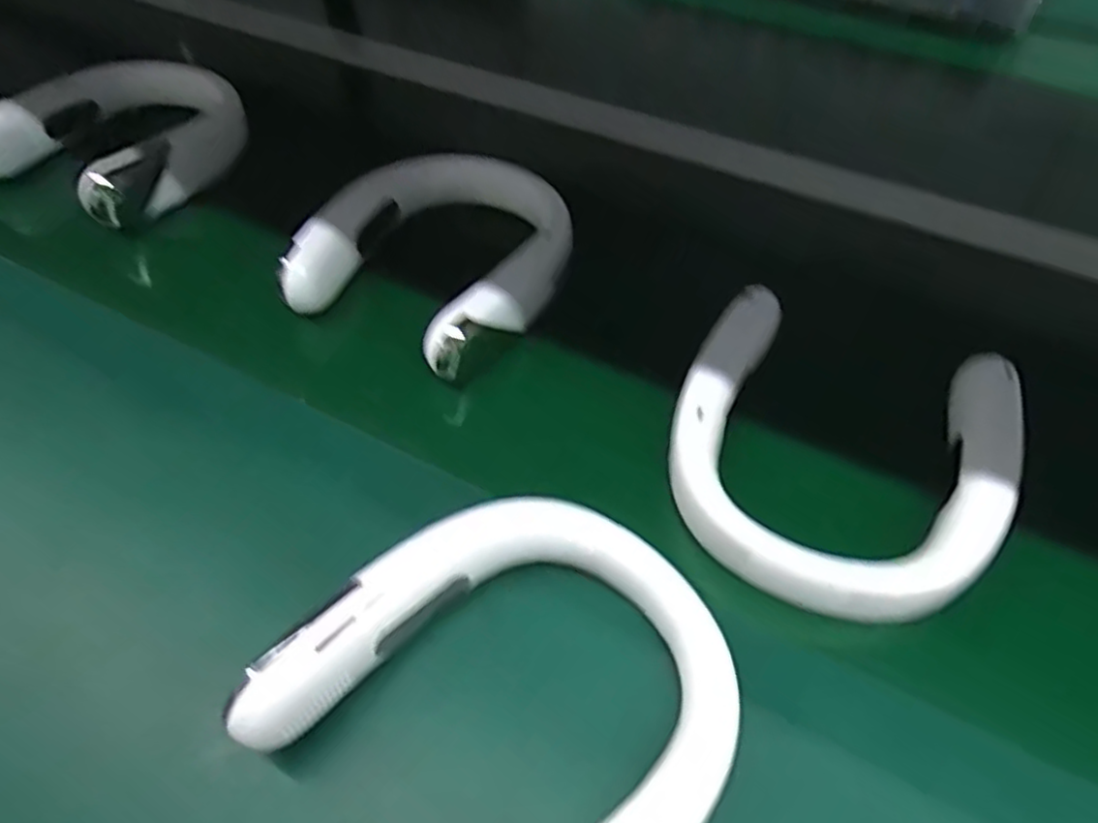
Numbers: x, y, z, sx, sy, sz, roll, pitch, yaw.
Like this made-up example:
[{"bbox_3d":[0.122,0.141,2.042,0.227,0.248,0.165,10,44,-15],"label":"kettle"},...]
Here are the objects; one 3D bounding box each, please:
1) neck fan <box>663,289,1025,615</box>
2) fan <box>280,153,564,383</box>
[{"bbox_3d":[0.172,0.021,0.437,0.188,0.036,0.200,18,51,15],"label":"neck fan"},{"bbox_3d":[-0.088,-0.120,0.566,0.182,0.052,0.184,22,52,18],"label":"fan"}]

